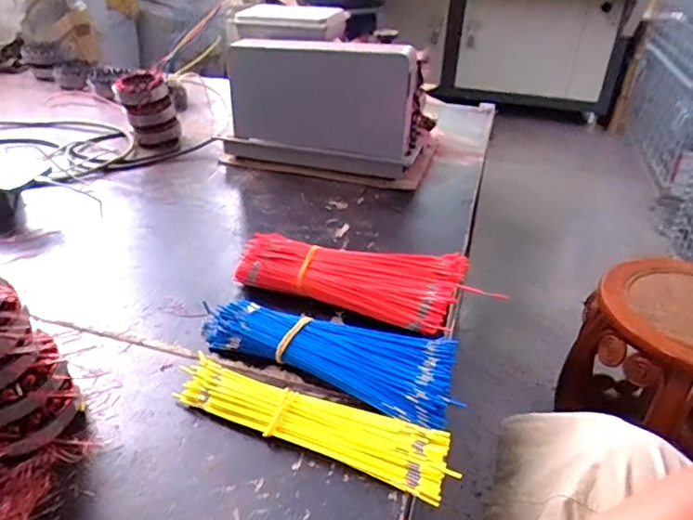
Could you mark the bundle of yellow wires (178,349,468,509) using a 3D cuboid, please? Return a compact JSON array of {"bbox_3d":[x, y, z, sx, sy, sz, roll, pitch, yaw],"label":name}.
[{"bbox_3d":[-0.032,0.138,0.465,0.242,0.019,0.056,15,35,18],"label":"bundle of yellow wires"}]

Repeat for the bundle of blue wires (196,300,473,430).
[{"bbox_3d":[-0.017,0.085,0.528,0.253,0.034,0.087,16,36,20],"label":"bundle of blue wires"}]

